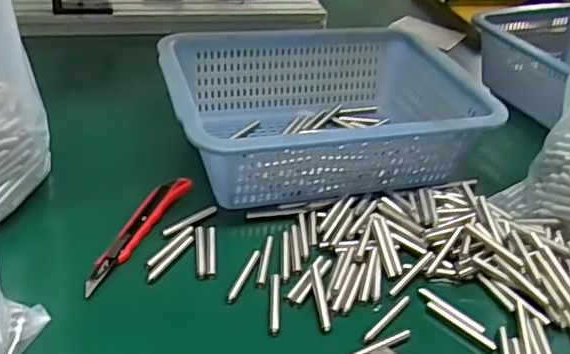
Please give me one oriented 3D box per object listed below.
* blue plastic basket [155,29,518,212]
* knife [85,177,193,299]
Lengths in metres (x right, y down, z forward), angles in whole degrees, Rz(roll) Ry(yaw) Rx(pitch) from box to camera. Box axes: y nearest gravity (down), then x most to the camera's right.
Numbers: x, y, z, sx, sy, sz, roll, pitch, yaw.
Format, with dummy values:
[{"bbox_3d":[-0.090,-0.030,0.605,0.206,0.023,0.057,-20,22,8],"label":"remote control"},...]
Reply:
[{"bbox_3d":[0.032,-0.065,0.636,0.303,0.098,0.239,-5,35,-15],"label":"blue plastic basket"},{"bbox_3d":[-0.127,0.043,0.516,0.028,0.012,0.151,16,35,16],"label":"knife"}]

